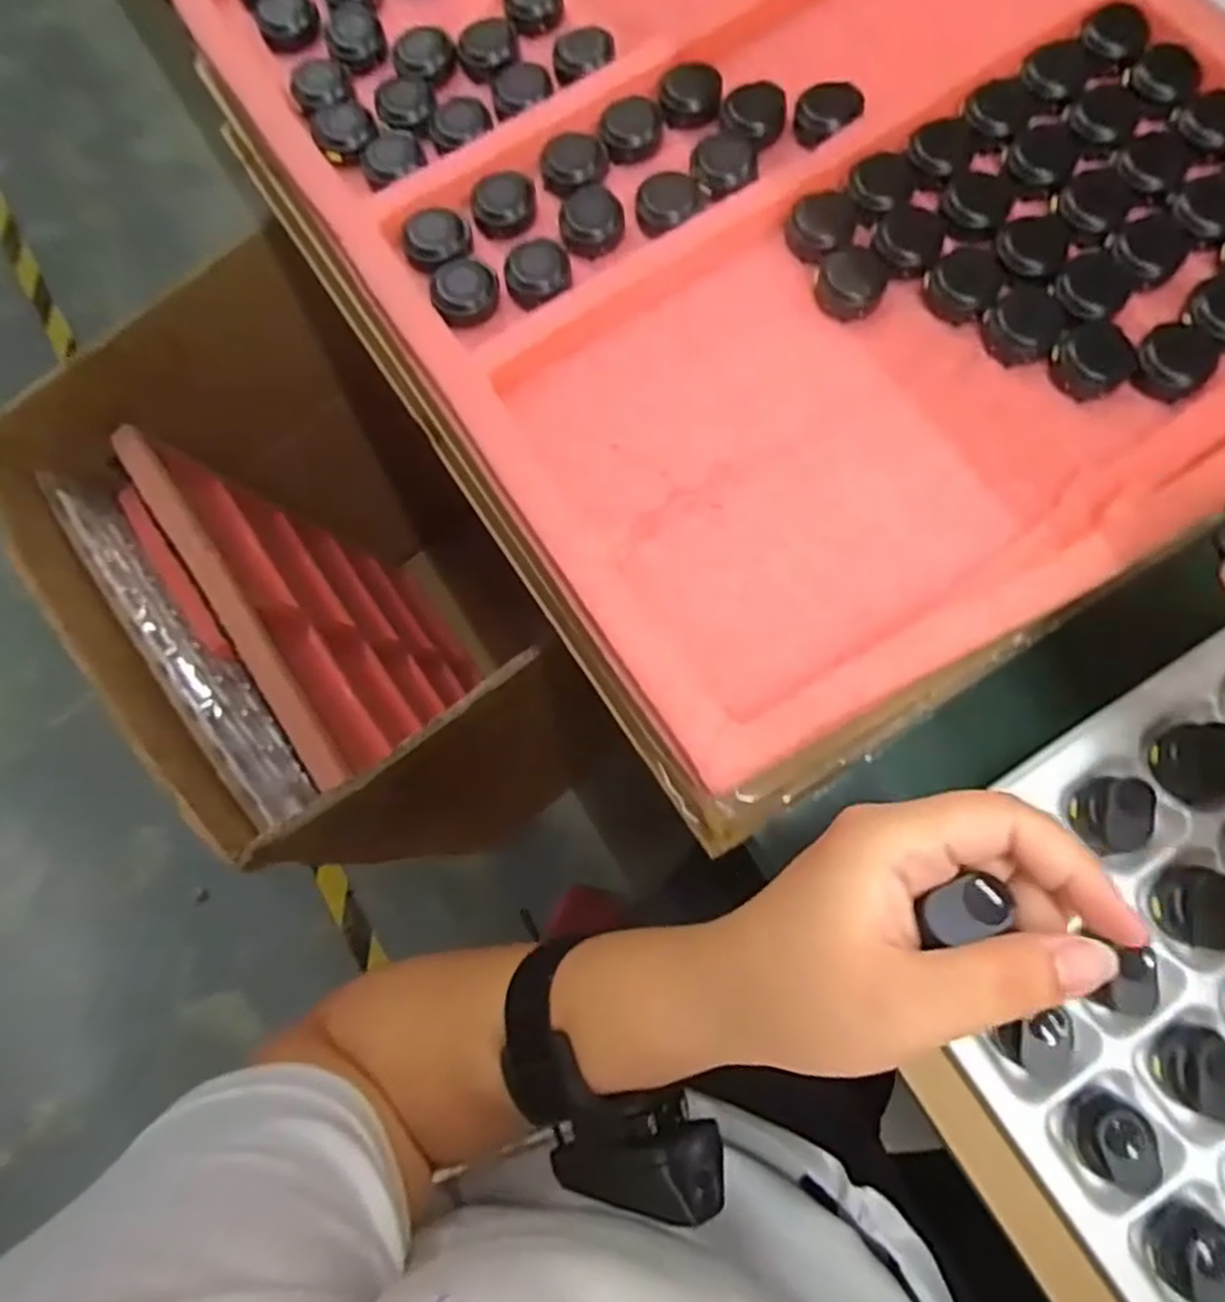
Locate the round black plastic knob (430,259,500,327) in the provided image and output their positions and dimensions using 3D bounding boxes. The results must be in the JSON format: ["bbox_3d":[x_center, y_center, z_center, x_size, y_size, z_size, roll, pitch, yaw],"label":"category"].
[{"bbox_3d":[-0.065,-0.158,0.336,0.029,0.006,0.034,-8,75,4],"label":"round black plastic knob"}]

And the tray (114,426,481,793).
[{"bbox_3d":[-0.271,-0.030,0.829,0.033,0.504,0.324,-36,84,5],"label":"tray"}]

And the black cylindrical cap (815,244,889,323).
[{"bbox_3d":[0.103,-0.159,0.329,0.028,0.013,0.030,-1,75,6],"label":"black cylindrical cap"}]

